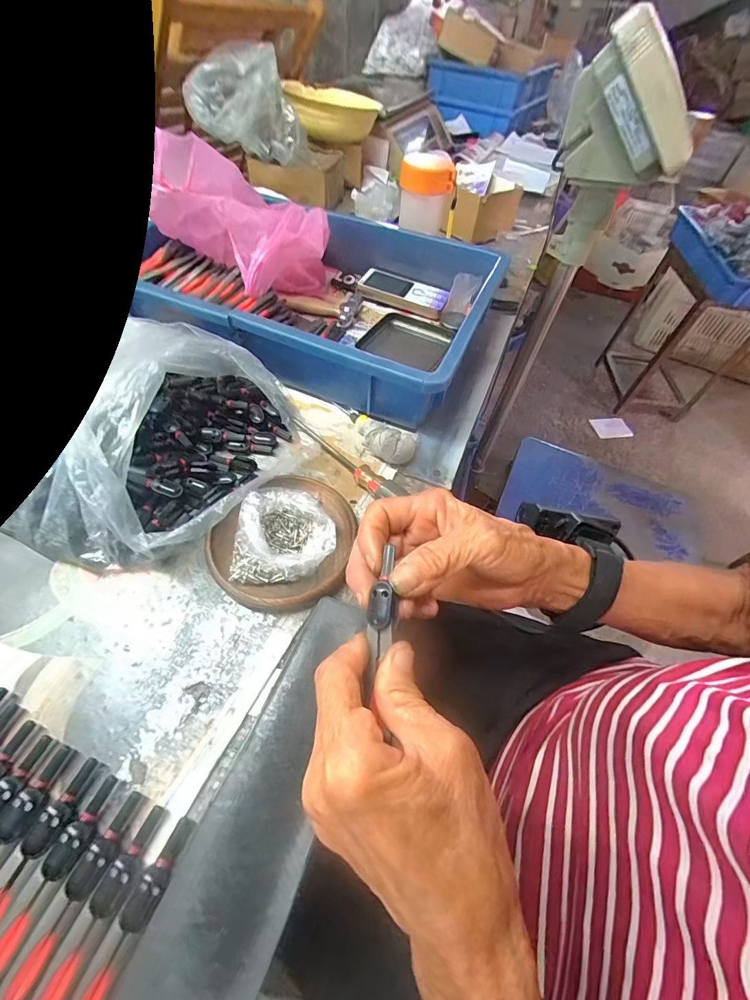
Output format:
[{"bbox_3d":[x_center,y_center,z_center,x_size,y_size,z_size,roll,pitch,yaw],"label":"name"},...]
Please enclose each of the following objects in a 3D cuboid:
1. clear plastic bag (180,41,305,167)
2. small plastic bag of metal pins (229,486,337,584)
[{"bbox_3d":[-0.205,-0.630,0.619,0.175,0.113,0.118,-5,53,-8],"label":"clear plastic bag"},{"bbox_3d":[-0.069,0.025,0.302,0.076,0.039,0.077,2,53,-2],"label":"small plastic bag of metal pins"}]

